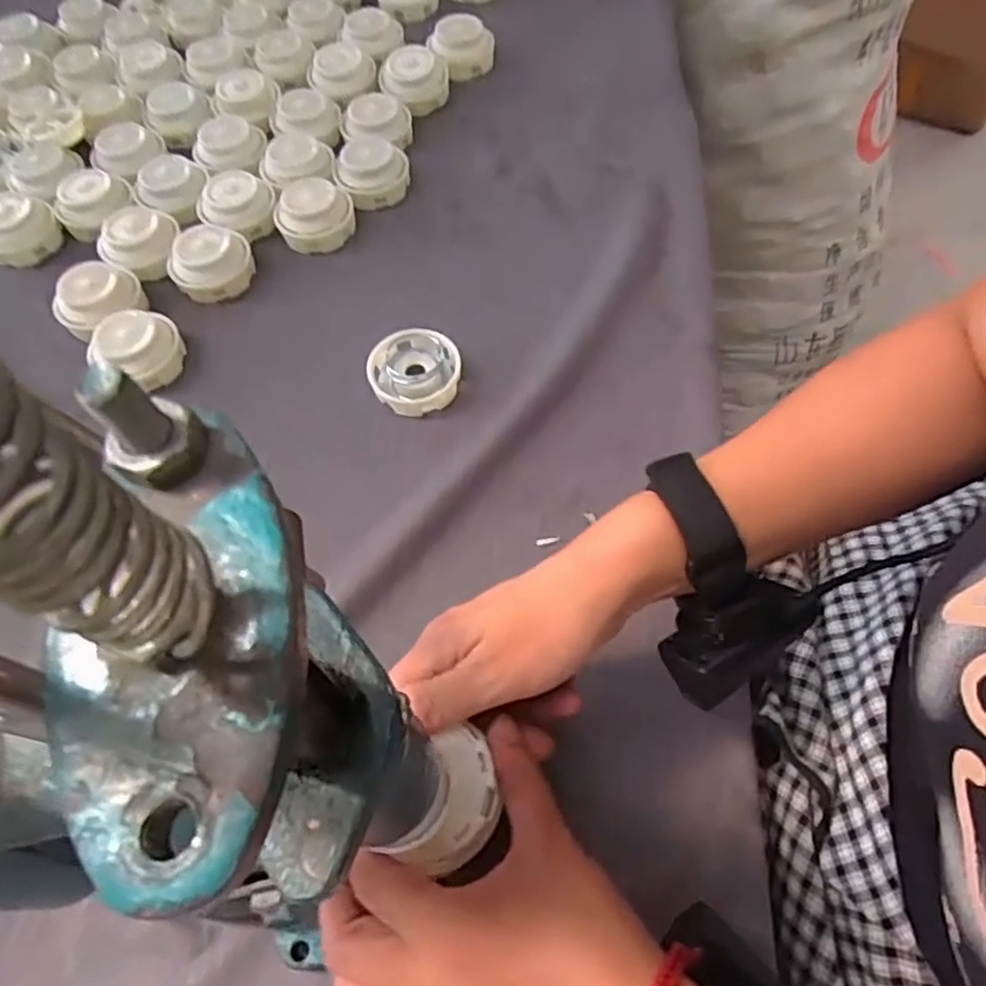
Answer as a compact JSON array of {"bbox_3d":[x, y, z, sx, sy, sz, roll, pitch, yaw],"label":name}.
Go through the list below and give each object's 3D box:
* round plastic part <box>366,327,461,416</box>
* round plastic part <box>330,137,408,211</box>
[{"bbox_3d":[-0.053,-0.085,0.489,0.063,0.023,0.055,-21,61,-9],"label":"round plastic part"},{"bbox_3d":[-0.102,-0.270,0.590,0.060,0.028,0.060,-1,60,2],"label":"round plastic part"}]

